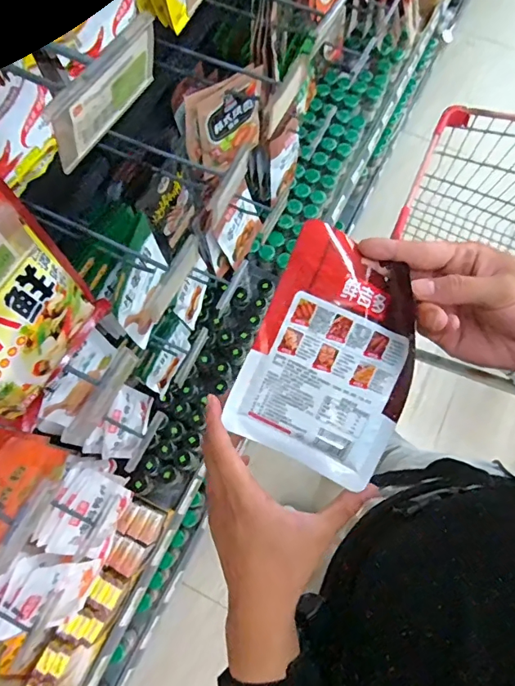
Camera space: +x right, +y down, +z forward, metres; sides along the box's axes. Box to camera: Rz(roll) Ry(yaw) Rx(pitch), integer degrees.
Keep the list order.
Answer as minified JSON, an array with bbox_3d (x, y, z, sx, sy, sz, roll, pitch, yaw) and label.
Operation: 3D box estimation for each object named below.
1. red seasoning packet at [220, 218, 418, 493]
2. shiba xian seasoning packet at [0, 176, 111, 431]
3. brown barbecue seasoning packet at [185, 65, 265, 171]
[{"bbox_3d":[0.059,0.013,0.355,0.123,0.013,0.174,25,96,4],"label":"red seasoning packet"},{"bbox_3d":[-0.195,-0.013,0.365,0.037,0.170,0.148,27,74,8],"label":"shiba xian seasoning packet"},{"bbox_3d":[-0.038,-0.331,0.678,0.117,0.124,0.033,-33,76,-10],"label":"brown barbecue seasoning packet"}]

